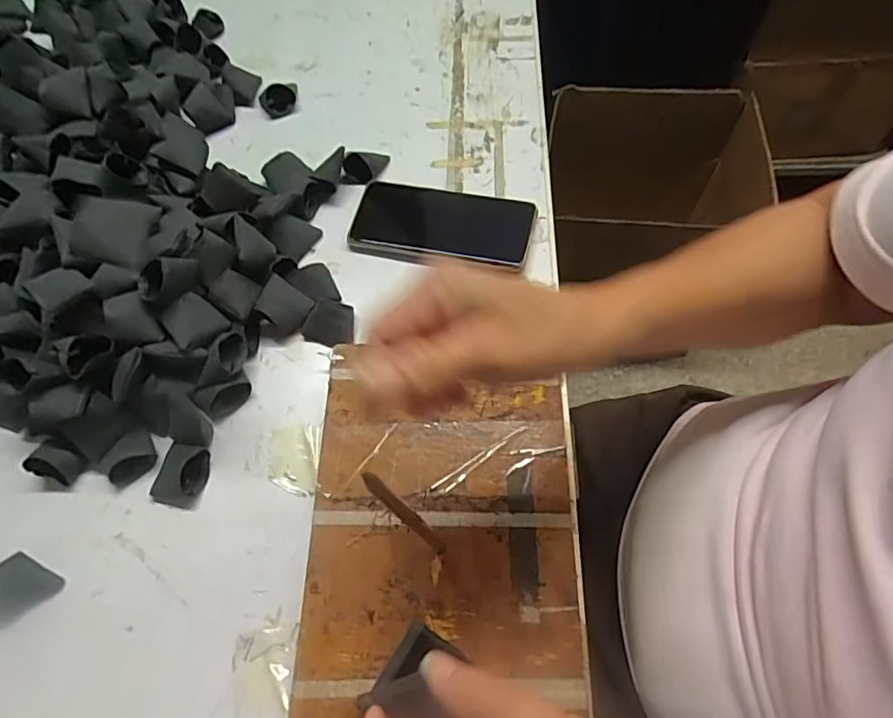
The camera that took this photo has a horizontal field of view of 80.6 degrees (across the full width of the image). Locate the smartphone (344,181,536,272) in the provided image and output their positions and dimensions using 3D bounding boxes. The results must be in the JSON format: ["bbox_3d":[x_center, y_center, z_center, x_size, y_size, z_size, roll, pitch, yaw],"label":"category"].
[{"bbox_3d":[-0.005,-0.122,0.474,0.159,0.014,0.078,8,66,7],"label":"smartphone"}]

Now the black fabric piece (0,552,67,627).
[{"bbox_3d":[-0.288,0.152,0.353,0.042,0.023,0.033,-36,68,-13],"label":"black fabric piece"}]

